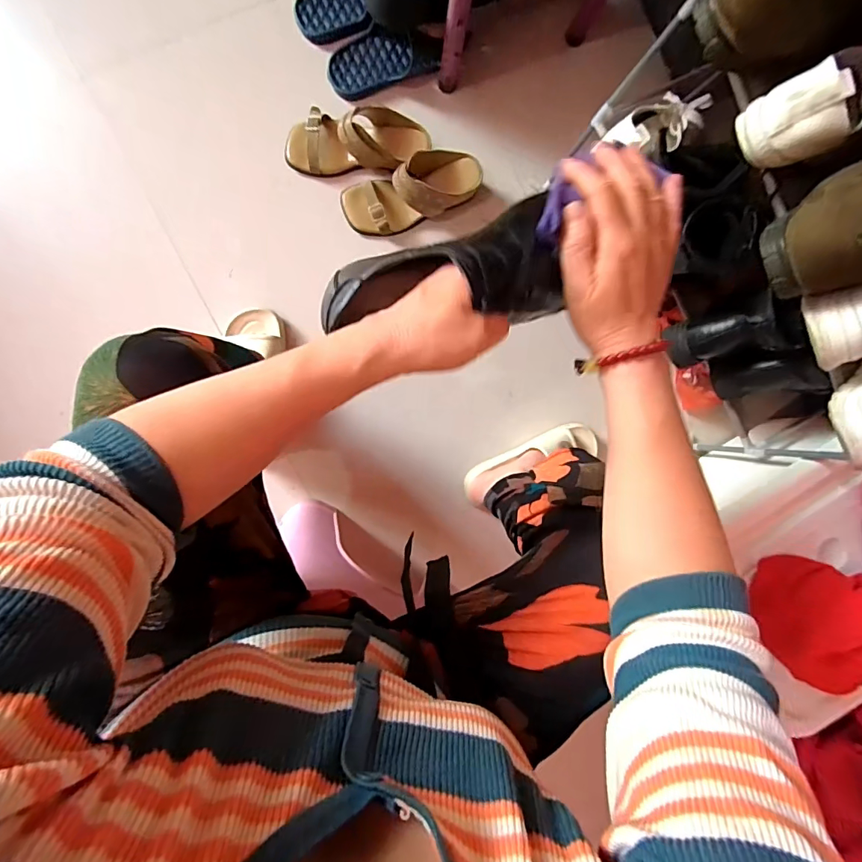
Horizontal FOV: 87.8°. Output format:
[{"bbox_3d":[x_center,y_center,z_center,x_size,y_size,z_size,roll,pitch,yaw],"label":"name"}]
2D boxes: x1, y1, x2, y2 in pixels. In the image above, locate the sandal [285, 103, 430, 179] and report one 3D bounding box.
[{"bbox_3d":[-0.129,-0.487,0.739,0.242,0.085,0.099,-3,93,6],"label":"sandal"}]

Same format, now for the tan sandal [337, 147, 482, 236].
[{"bbox_3d":[-0.028,-0.404,0.755,0.238,0.082,0.093,-19,95,-5],"label":"tan sandal"}]

